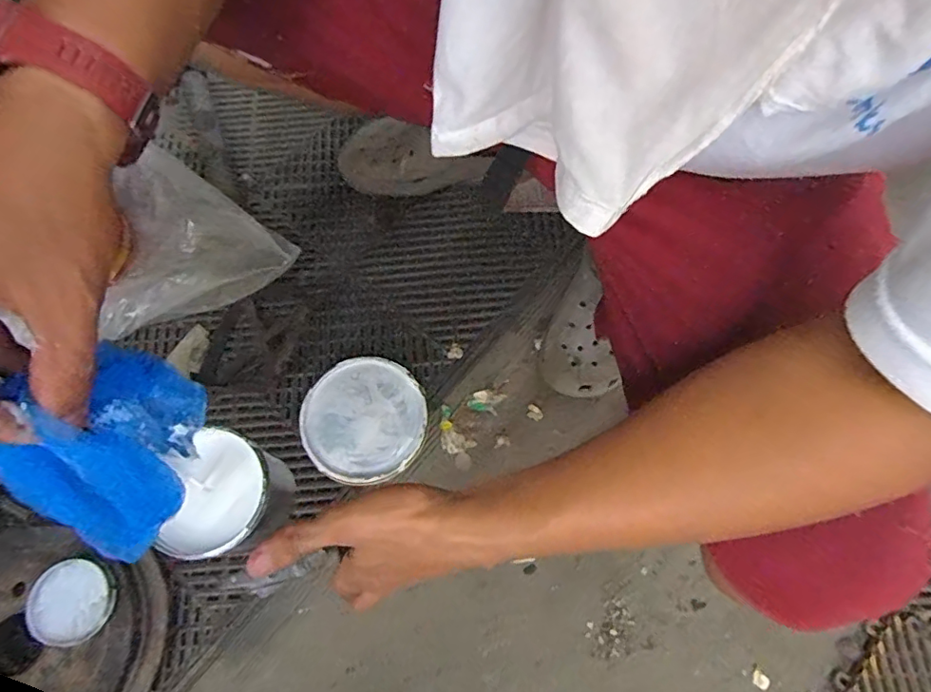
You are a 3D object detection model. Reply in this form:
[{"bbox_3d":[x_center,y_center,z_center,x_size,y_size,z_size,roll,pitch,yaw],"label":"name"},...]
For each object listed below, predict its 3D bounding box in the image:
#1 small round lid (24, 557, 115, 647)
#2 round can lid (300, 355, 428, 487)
[{"bbox_3d":[-0.386,0.250,0.528,0.080,0.013,0.074,-9,70,-2],"label":"small round lid"},{"bbox_3d":[-0.123,0.088,0.658,0.146,0.014,0.149,0,70,1],"label":"round can lid"}]

